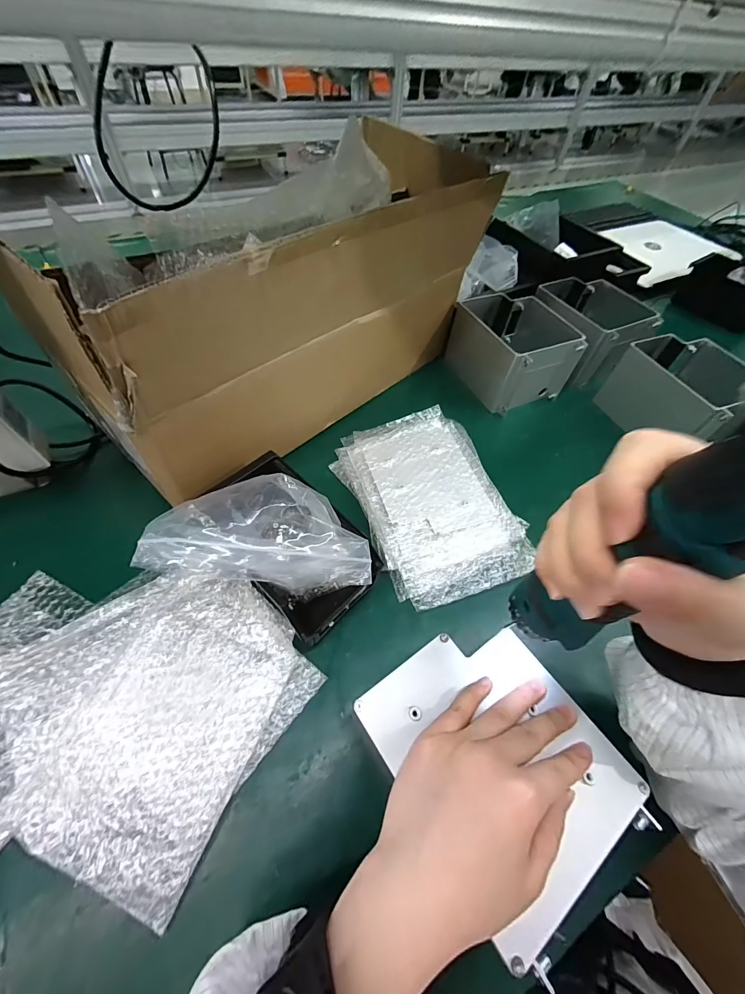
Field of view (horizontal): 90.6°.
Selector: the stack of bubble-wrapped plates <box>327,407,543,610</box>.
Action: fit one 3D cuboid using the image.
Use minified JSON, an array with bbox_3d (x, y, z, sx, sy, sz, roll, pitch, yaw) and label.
[{"bbox_3d":[0.066,-0.004,0.460,0.171,0.030,0.261,-15,58,-14],"label":"stack of bubble-wrapped plates"}]

